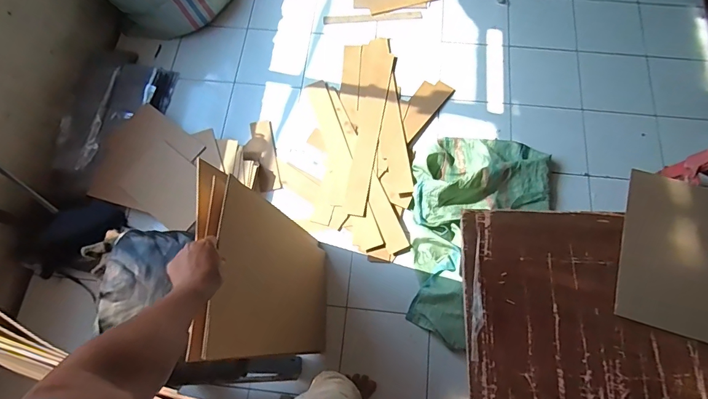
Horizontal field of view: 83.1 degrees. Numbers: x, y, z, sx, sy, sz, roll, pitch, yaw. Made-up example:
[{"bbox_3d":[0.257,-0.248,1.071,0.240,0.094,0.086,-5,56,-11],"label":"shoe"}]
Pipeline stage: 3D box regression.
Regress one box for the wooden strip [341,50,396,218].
[{"bbox_3d":[0.062,-0.309,1.683,0.116,0.016,0.779,9,71,4],"label":"wooden strip"}]

